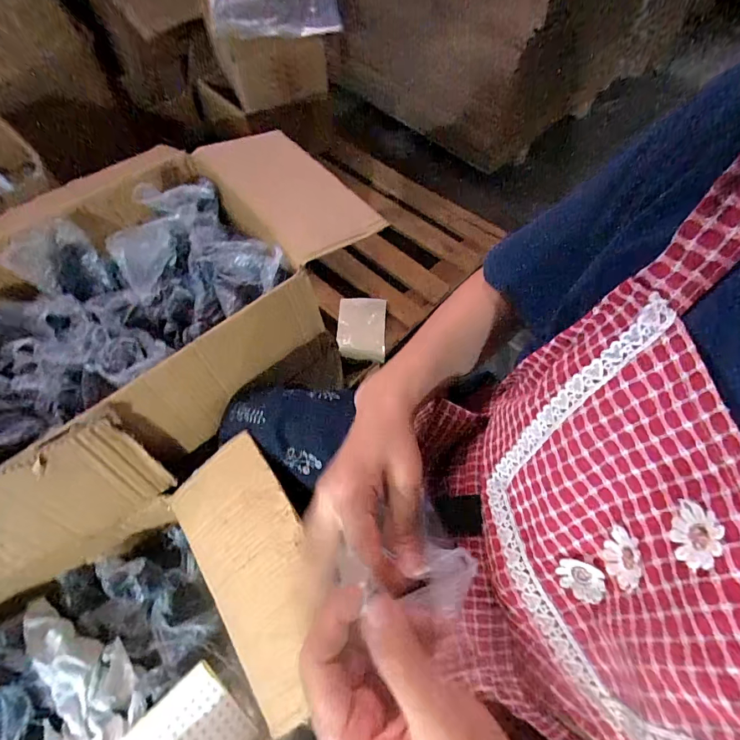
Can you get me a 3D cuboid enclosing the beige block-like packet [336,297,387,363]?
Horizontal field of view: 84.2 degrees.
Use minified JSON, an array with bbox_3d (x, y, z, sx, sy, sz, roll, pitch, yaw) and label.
[{"bbox_3d":[-0.022,-0.120,1.123,0.128,0.039,0.215,2,61,3],"label":"beige block-like packet"}]

